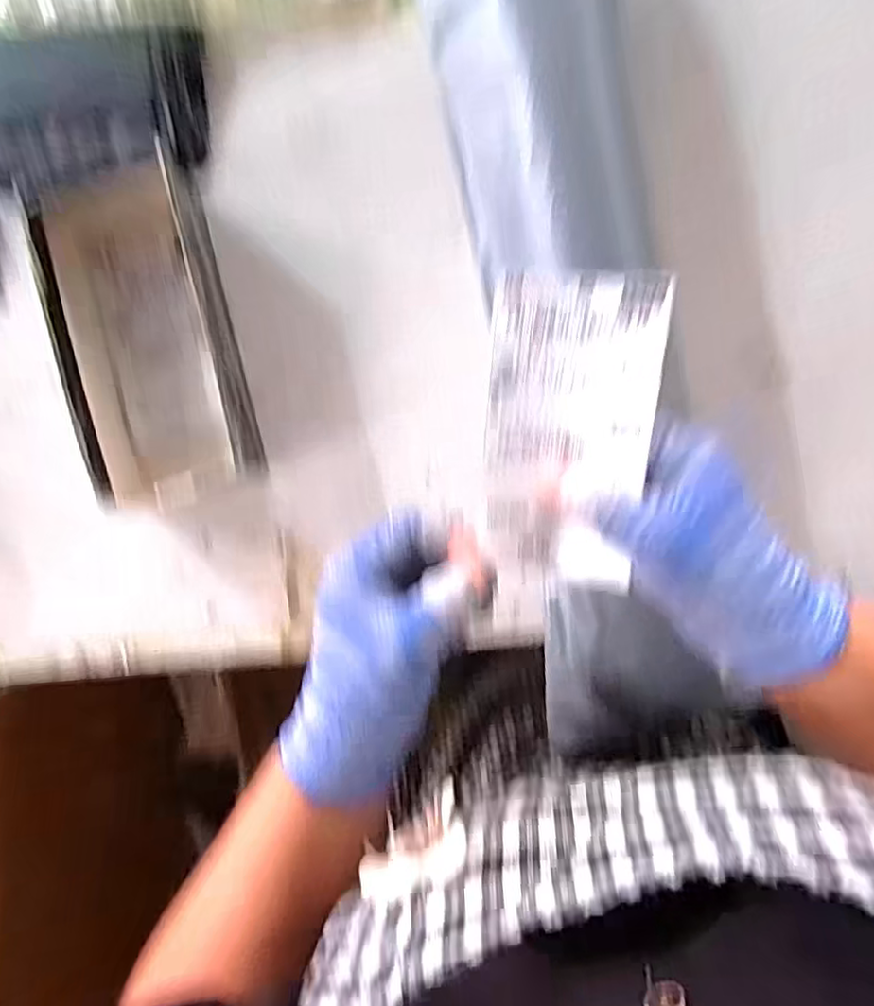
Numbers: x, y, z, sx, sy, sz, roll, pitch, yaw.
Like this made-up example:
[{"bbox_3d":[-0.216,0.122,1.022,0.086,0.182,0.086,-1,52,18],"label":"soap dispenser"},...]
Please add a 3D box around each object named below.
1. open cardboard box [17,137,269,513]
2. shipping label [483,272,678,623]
[{"bbox_3d":[-0.200,-0.115,0.437,0.113,0.061,0.225,-15,93,4],"label":"open cardboard box"},{"bbox_3d":[0.057,-0.024,0.286,0.073,0.012,0.157,9,98,4],"label":"shipping label"}]

